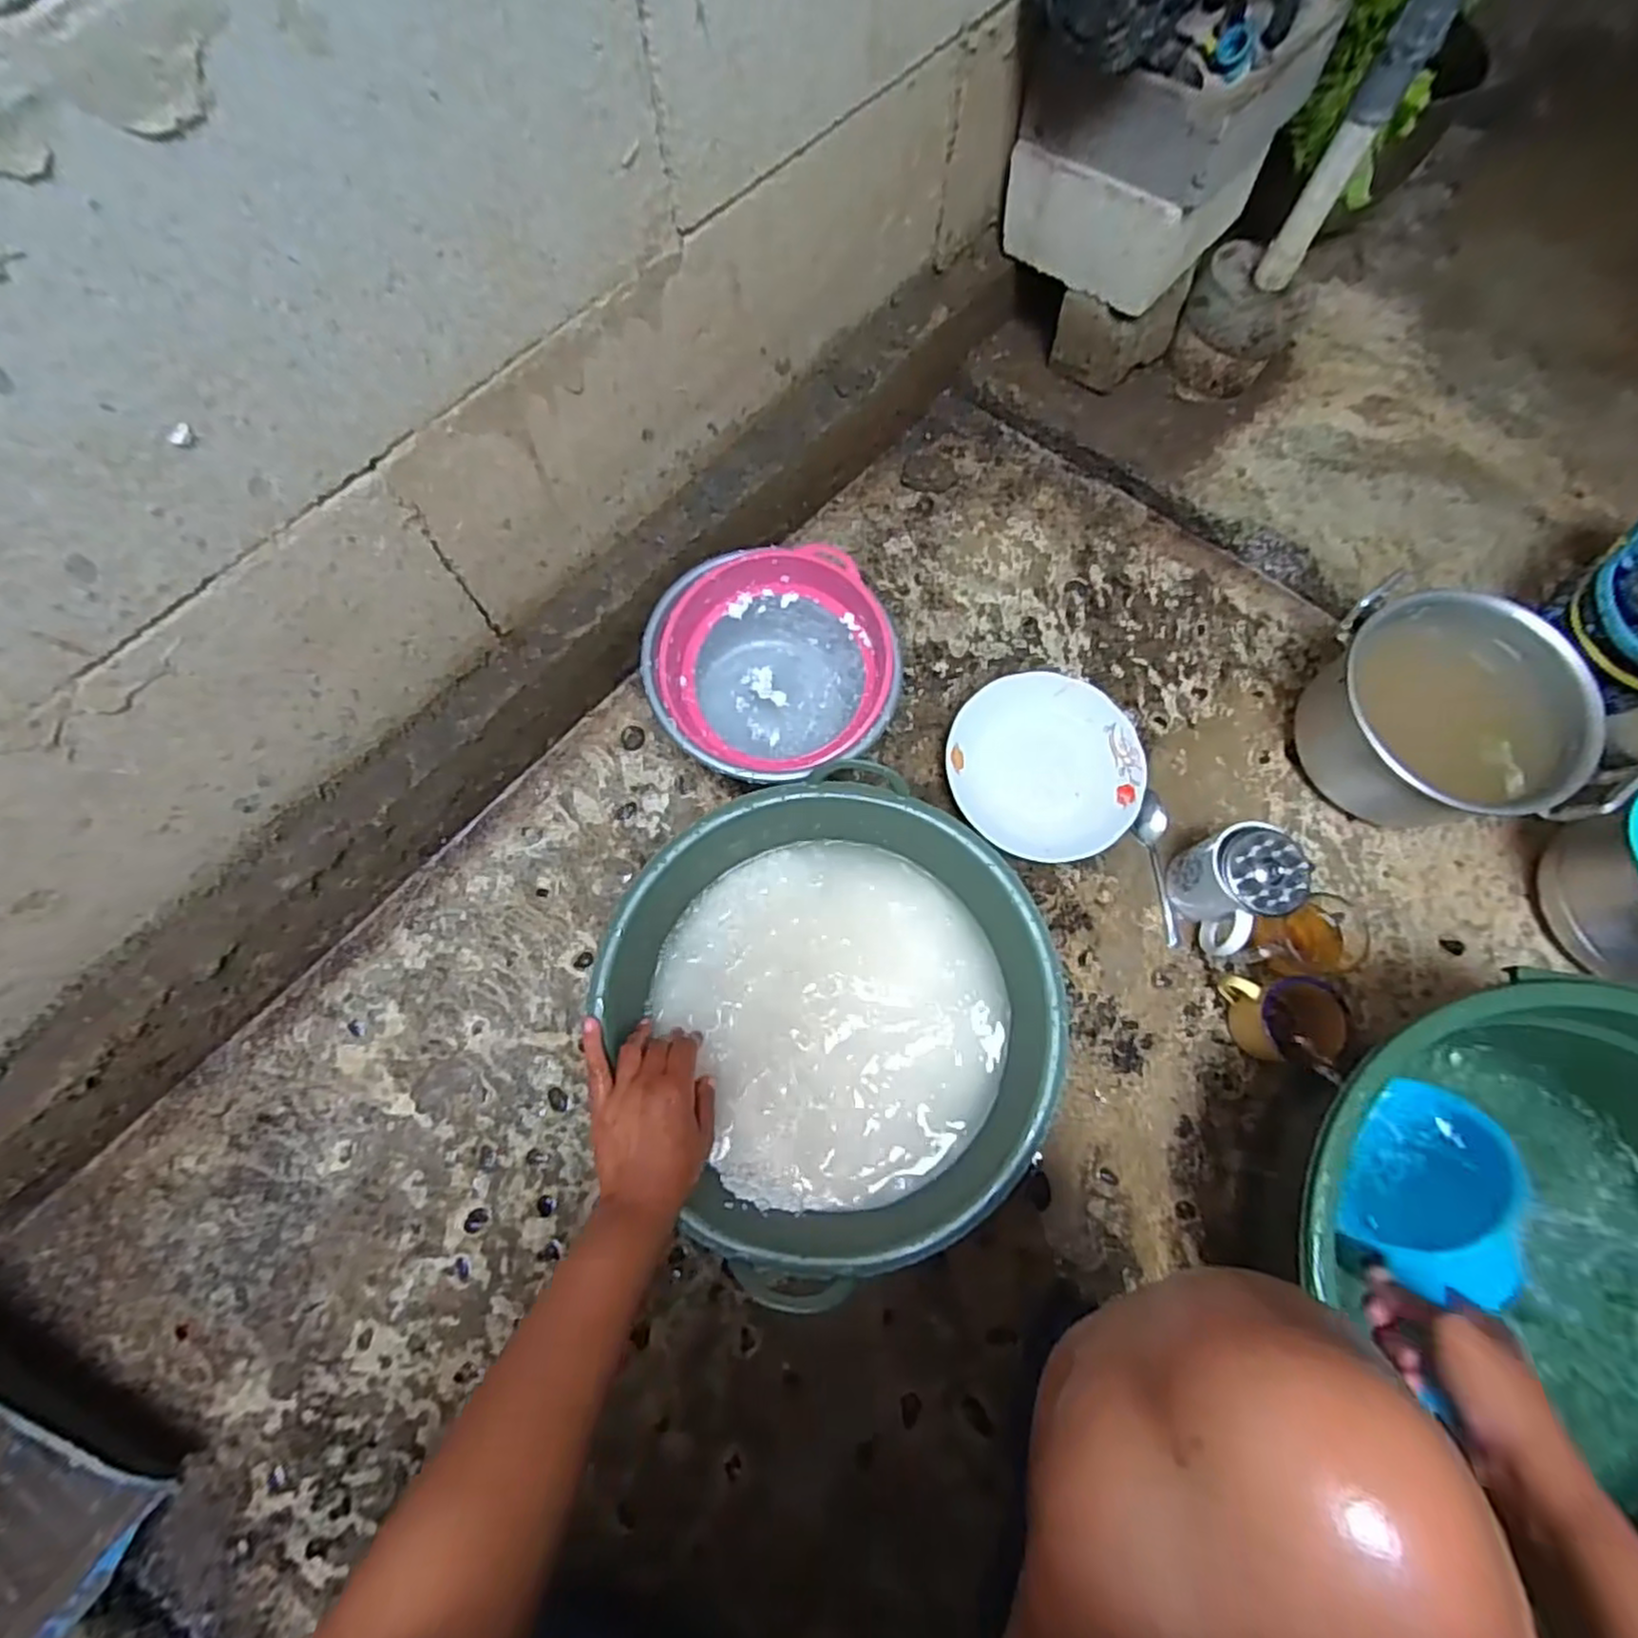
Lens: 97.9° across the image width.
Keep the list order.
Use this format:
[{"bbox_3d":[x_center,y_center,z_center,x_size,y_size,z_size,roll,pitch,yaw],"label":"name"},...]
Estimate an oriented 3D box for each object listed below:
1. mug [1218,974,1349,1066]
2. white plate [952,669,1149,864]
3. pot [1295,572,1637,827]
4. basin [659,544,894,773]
[{"bbox_3d":[0.413,0.177,0.635,0.071,0.071,0.071,0,72,1],"label":"mug"},{"bbox_3d":[0.228,-0.051,0.729,0.188,0.037,0.191,0,72,1],"label":"white plate"},{"bbox_3d":[0.585,-0.090,0.687,0.206,0.144,0.219,0,72,1],"label":"pot"},{"bbox_3d":[-0.041,-0.153,0.690,0.224,0.083,0.193,-2,72,0],"label":"basin"}]

